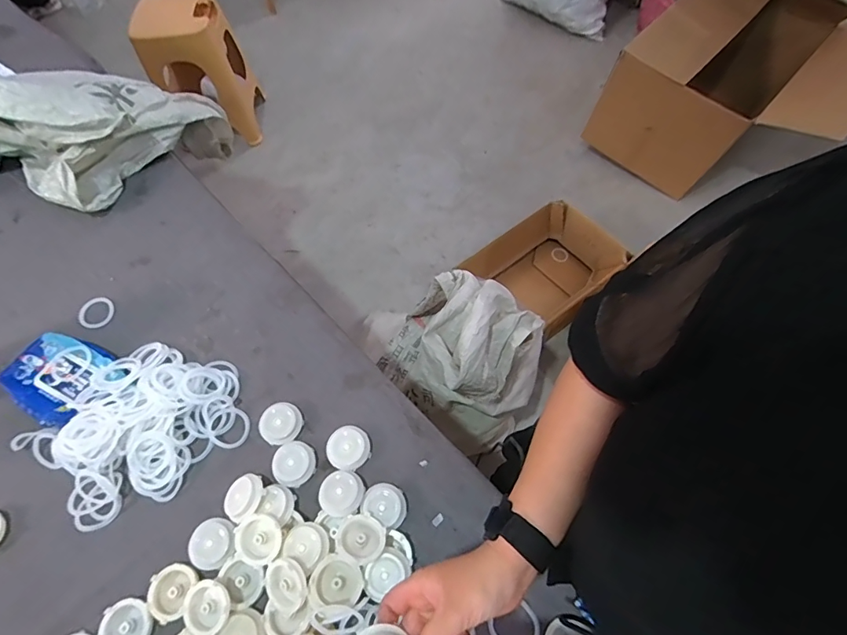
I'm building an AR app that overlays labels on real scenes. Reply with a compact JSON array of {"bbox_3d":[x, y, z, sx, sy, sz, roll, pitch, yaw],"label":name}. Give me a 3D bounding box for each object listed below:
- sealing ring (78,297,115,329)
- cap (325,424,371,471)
[{"bbox_3d":[-0.551,-0.009,0.740,0.065,0.004,0.056,31,68,17],"label":"sealing ring"},{"bbox_3d":[-0.103,0.179,0.603,0.058,0.025,0.055,-1,63,2],"label":"cap"}]

